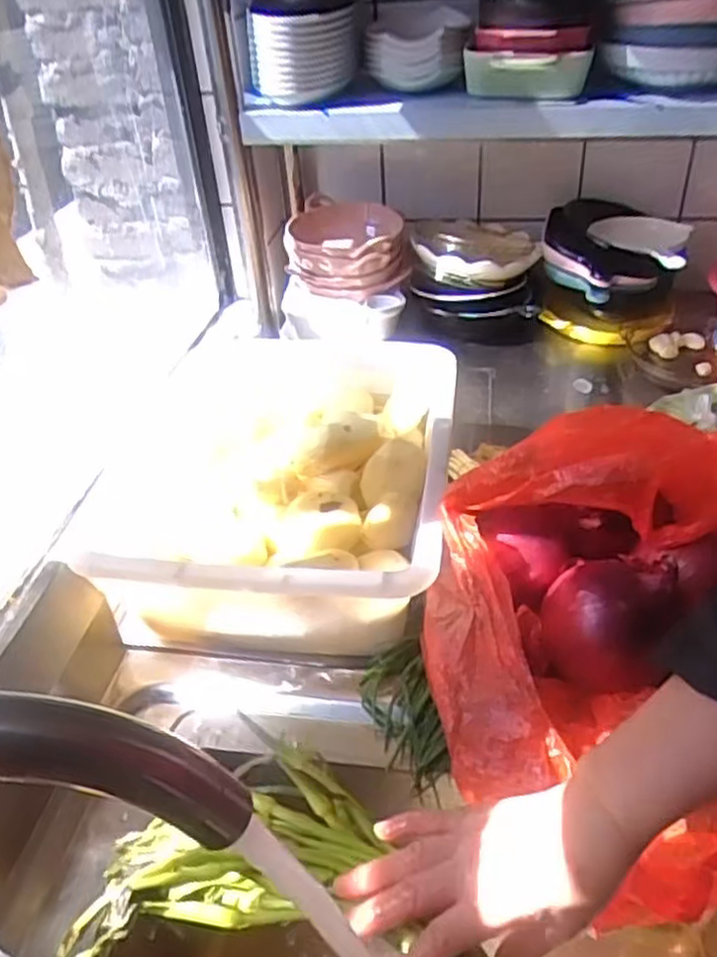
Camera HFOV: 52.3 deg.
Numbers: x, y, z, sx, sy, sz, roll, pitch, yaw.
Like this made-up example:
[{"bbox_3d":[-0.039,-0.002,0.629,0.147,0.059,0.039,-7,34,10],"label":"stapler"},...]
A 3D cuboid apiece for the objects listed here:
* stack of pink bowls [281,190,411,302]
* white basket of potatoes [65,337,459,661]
[{"bbox_3d":[-0.014,-0.307,0.973,0.157,0.097,0.125,10,39,18],"label":"stack of pink bowls"},{"bbox_3d":[-0.063,0.009,0.724,0.296,0.131,0.365,2,38,7],"label":"white basket of potatoes"}]

